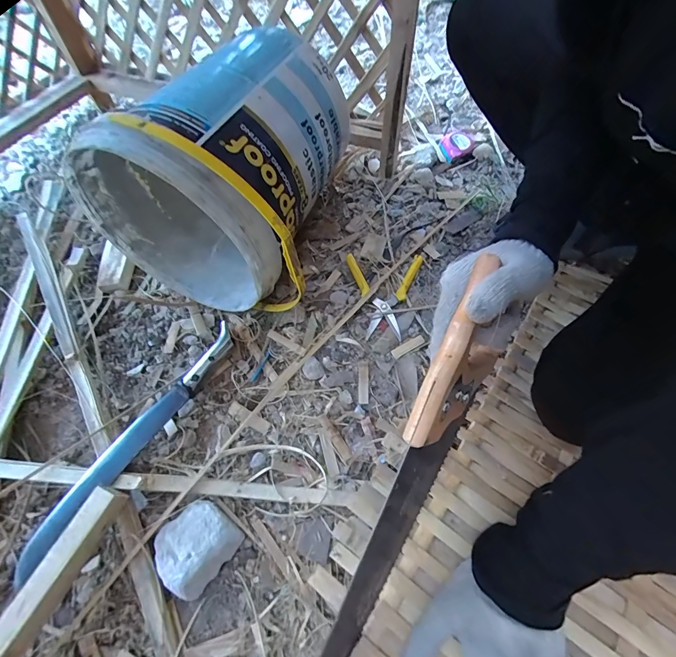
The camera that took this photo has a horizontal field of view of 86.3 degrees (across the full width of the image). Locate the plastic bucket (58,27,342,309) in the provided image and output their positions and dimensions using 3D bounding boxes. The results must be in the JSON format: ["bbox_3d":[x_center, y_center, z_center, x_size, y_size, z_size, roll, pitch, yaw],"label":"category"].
[{"bbox_3d":[-0.161,-0.256,0.607,0.339,0.313,0.381,16,60,10],"label":"plastic bucket"}]

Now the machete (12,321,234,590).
[{"bbox_3d":[-0.282,0.148,0.516,0.038,0.034,0.386,27,62,17],"label":"machete"}]

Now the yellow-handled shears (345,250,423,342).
[{"bbox_3d":[0.079,-0.063,0.634,0.133,0.035,0.160,4,58,3],"label":"yellow-handled shears"}]

